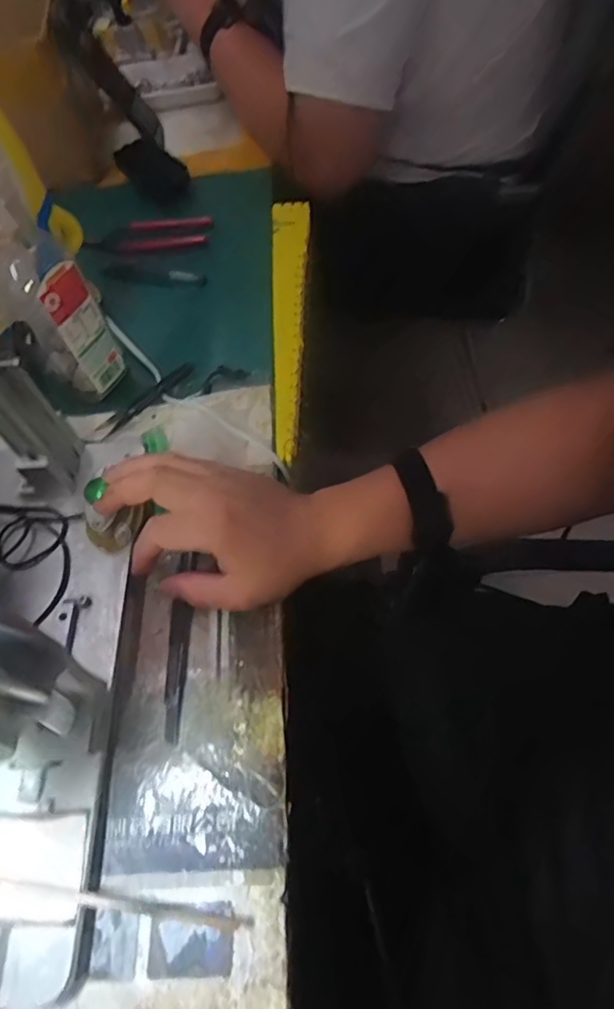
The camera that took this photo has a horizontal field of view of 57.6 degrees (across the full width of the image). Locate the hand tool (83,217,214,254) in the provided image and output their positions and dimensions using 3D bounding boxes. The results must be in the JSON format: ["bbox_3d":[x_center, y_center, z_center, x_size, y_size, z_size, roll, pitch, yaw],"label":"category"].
[{"bbox_3d":[-0.173,-0.295,0.614,0.133,0.012,0.043,-9,58,0],"label":"hand tool"}]

